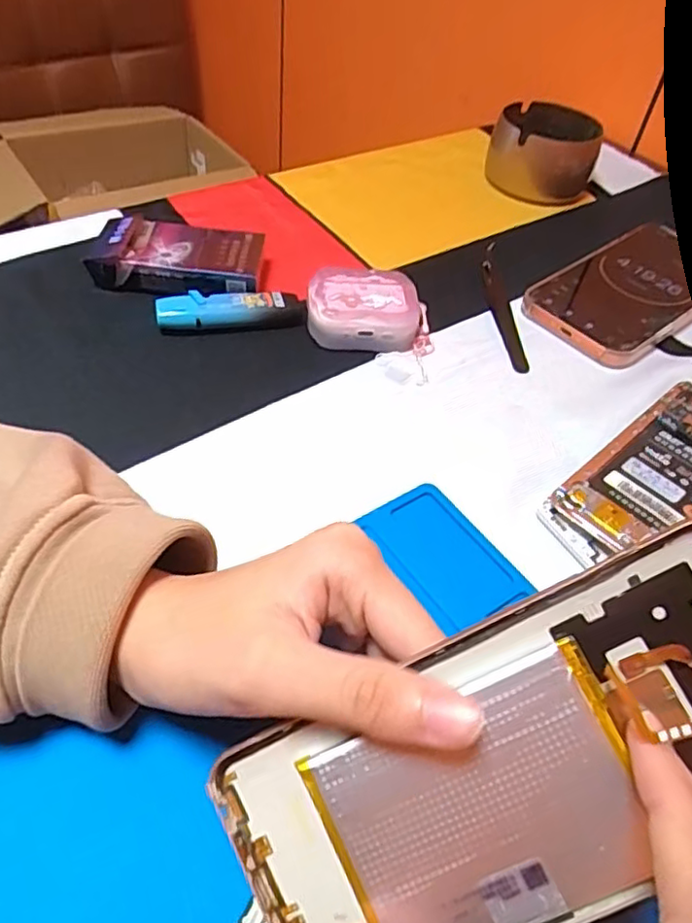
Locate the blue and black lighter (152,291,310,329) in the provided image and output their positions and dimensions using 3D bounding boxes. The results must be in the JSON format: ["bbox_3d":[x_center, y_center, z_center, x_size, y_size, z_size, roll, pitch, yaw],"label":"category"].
[{"bbox_3d":[-0.067,-0.089,0.380,0.086,0.016,0.020,-7,50,-13],"label":"blue and black lighter"}]

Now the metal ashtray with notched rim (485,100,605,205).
[{"bbox_3d":[0.166,-0.258,0.531,0.080,0.047,0.083,3,49,-4],"label":"metal ashtray with notched rim"}]

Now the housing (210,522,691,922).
[{"bbox_3d":[0.043,0.081,0.166,0.153,0.007,0.073,-29,79,7],"label":"housing"}]

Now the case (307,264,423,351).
[{"bbox_3d":[0.011,-0.089,0.380,0.064,0.028,0.045,7,49,-1],"label":"case"}]

